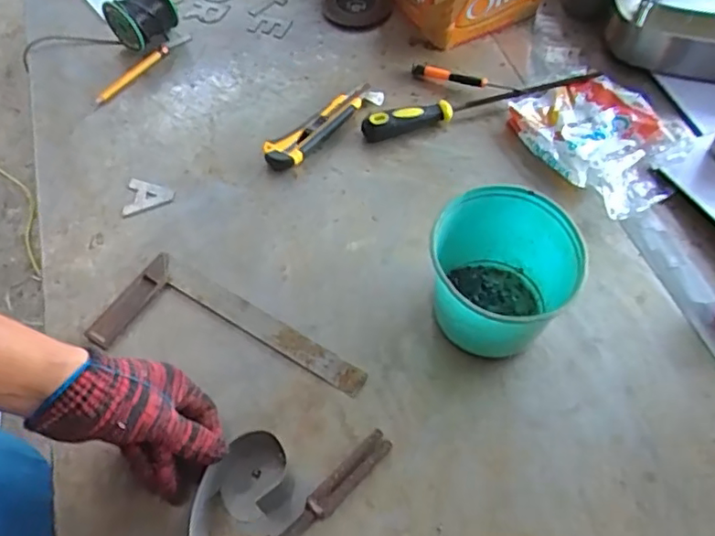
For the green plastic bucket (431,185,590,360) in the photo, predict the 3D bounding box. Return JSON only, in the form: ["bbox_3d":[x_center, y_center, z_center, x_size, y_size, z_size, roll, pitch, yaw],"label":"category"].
[{"bbox_3d":[0.126,0.011,0.541,0.117,0.108,0.127,-1,58,1],"label":"green plastic bucket"}]

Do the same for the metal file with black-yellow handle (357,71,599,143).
[{"bbox_3d":[0.153,-0.210,0.729,0.303,0.032,0.025,-18,59,-9],"label":"metal file with black-yellow handle"}]

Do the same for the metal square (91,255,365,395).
[{"bbox_3d":[-0.126,0.077,0.562,0.252,0.008,0.107,27,63,17],"label":"metal square"}]

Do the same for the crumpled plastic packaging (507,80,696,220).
[{"bbox_3d":[0.291,-0.159,0.693,0.170,0.033,0.195,-28,61,-15],"label":"crumpled plastic packaging"}]

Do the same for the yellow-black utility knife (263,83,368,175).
[{"bbox_3d":[-0.045,-0.171,0.709,0.041,0.024,0.158,34,65,20],"label":"yellow-black utility knife"}]

